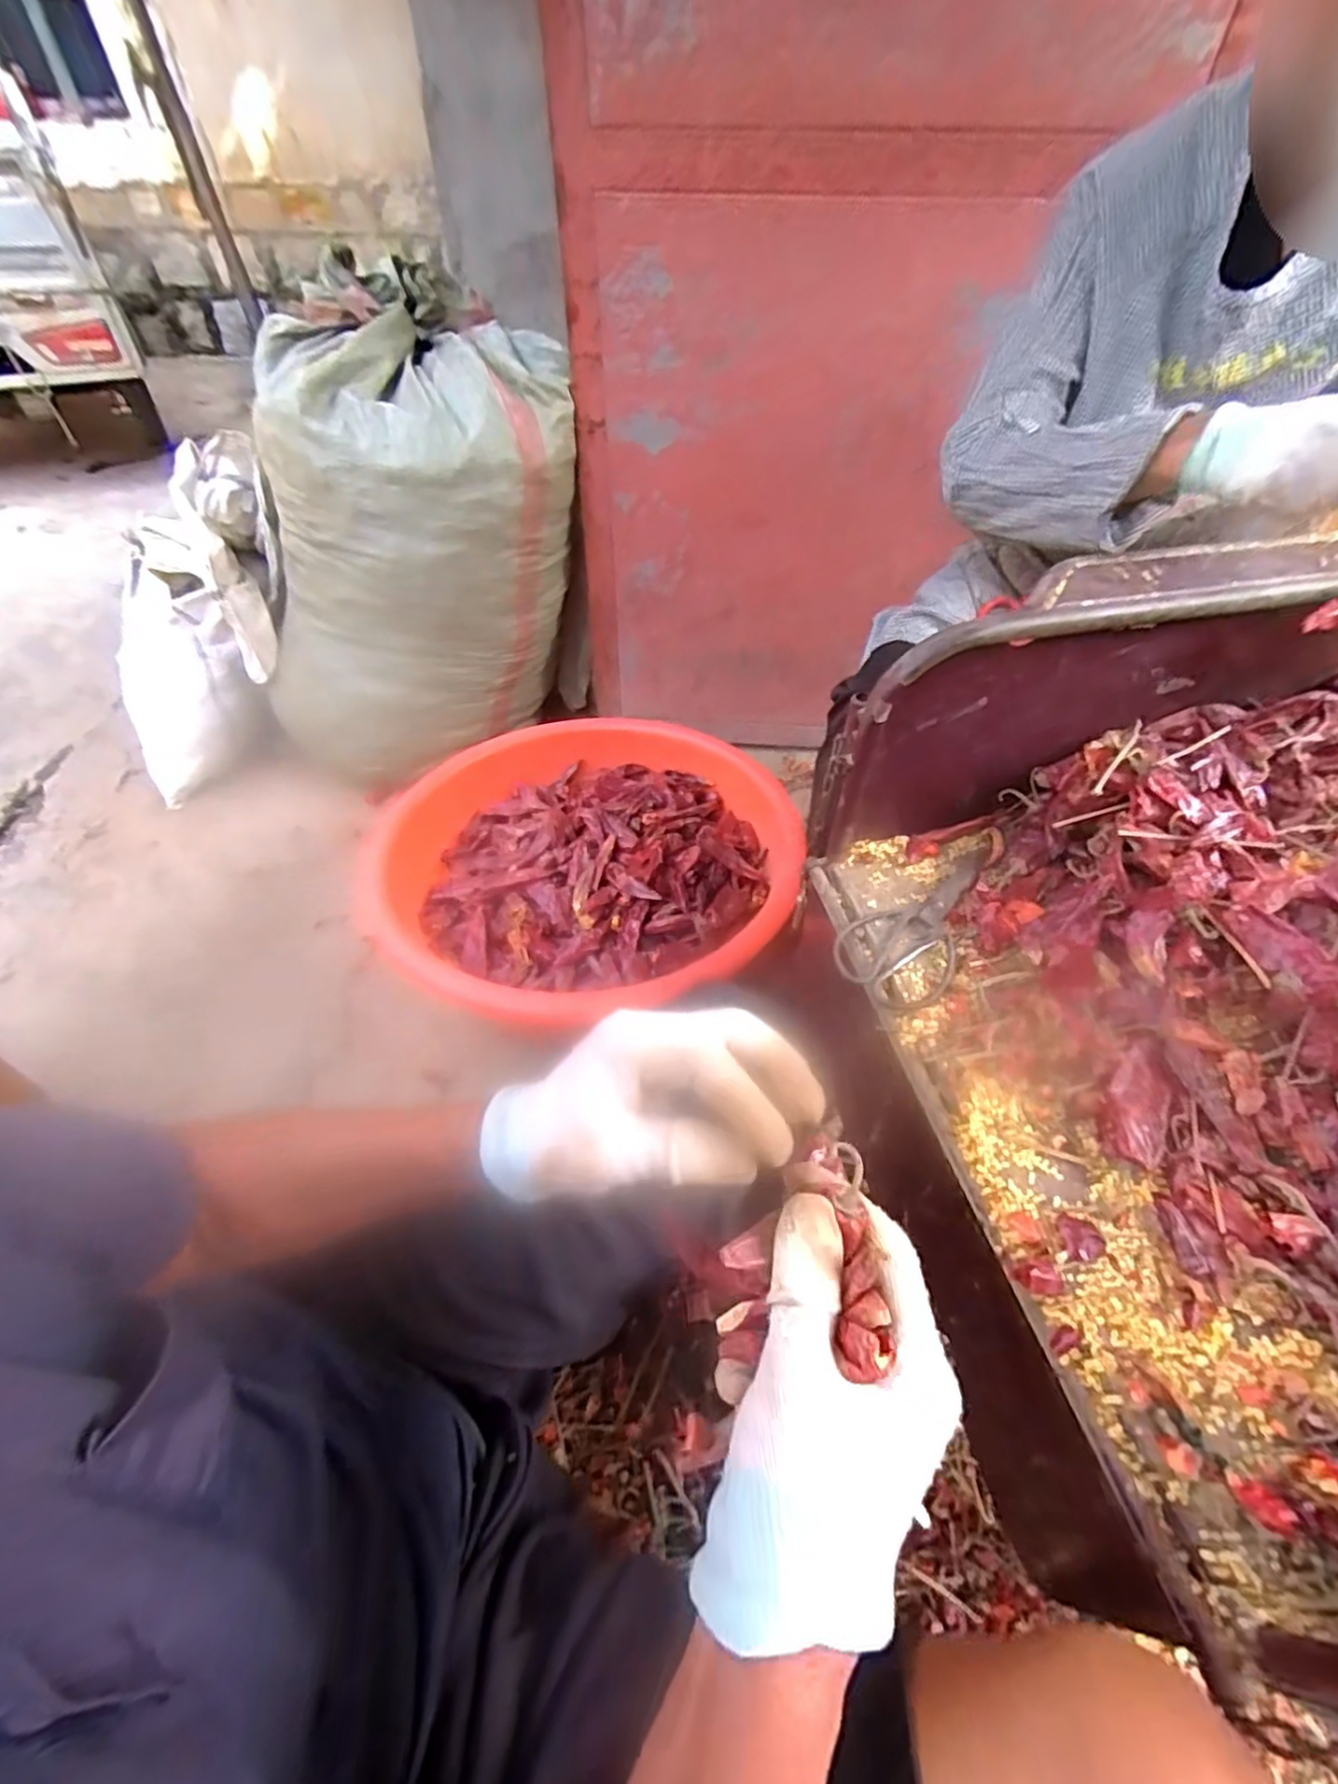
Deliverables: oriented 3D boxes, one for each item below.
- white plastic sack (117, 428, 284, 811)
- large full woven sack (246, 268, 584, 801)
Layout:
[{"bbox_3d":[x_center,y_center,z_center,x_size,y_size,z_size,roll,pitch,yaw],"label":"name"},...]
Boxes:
[{"bbox_3d":[-0.906,-0.529,1.249,0.388,0.643,0.137,35,20,15],"label":"white plastic sack"},{"bbox_3d":[-0.472,-0.588,1.162,0.595,0.613,0.364,-15,50,-14],"label":"large full woven sack"}]

